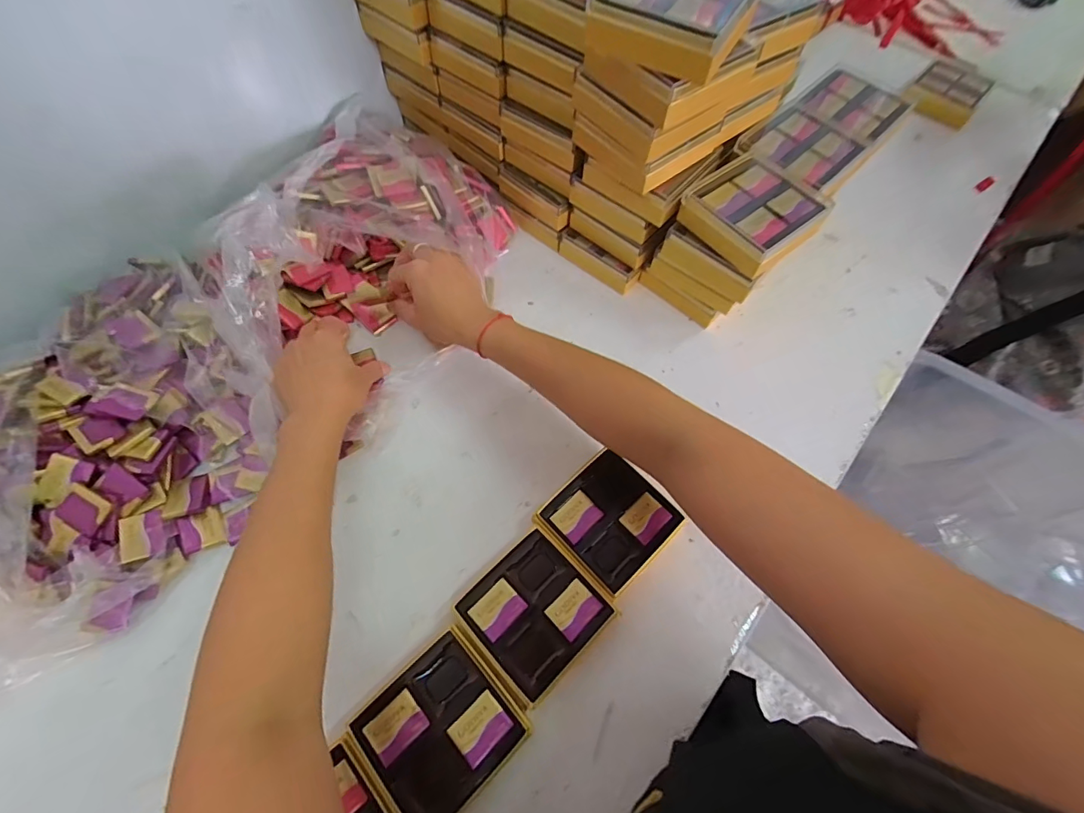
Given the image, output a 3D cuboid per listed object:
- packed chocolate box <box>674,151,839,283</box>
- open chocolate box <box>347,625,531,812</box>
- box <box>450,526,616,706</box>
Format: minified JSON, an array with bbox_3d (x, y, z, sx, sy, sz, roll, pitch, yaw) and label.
[{"bbox_3d":[0.198,-0.188,0.443,0.104,0.029,0.107,-36,69,-18],"label":"packed chocolate box"},{"bbox_3d":[-0.073,0.236,0.345,0.097,0.028,0.096,-39,70,-19],"label":"open chocolate box"},{"bbox_3d":[-0.006,0.168,0.382,0.096,0.033,0.095,-40,70,-19],"label":"box"}]

